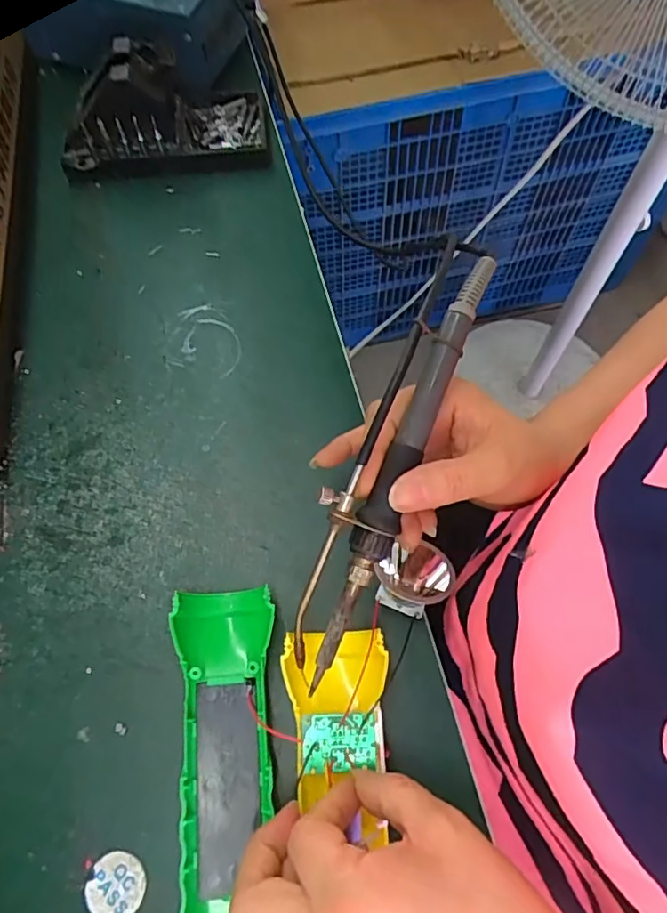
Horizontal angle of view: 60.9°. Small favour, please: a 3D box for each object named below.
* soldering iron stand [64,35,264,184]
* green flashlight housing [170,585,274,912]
[{"bbox_3d":[-0.133,-0.269,0.434,0.153,0.076,0.077,-5,66,-4],"label":"soldering iron stand"},{"bbox_3d":[-0.051,0.147,0.278,0.047,0.028,0.161,-5,66,-4],"label":"green flashlight housing"}]

